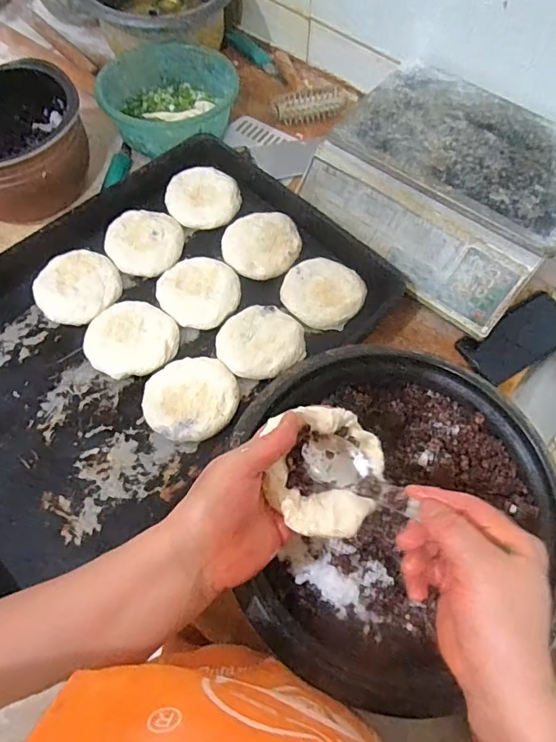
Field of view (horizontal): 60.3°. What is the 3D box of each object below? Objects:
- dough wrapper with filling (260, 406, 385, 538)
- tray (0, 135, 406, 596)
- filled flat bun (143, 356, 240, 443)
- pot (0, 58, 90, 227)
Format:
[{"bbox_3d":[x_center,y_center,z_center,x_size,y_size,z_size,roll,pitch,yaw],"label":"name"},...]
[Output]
[{"bbox_3d":[0.038,0.076,0.369,0.091,0.031,0.096,1,64,-1],"label":"dough wrapper with filling"},{"bbox_3d":[-0.182,-0.047,0.591,0.605,0.055,0.422,-41,72,-19],"label":"tray"},{"bbox_3d":[-0.102,0.032,0.567,0.106,0.024,0.105,1,64,-1],"label":"filled flat bun"},{"bbox_3d":[-0.383,-0.322,0.691,0.220,0.114,0.211,1,64,-1],"label":"pot"}]

